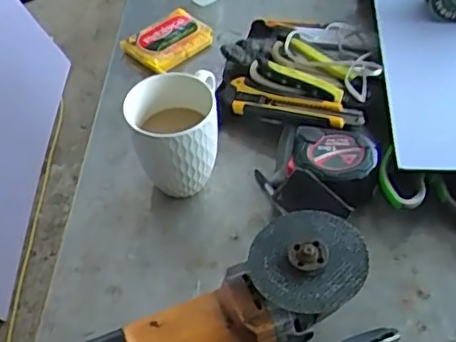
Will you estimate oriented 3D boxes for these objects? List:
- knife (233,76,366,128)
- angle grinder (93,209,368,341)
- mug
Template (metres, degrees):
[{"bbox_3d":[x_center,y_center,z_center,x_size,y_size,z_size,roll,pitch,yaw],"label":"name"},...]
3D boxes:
[{"bbox_3d":[0.070,-0.066,0.654,0.144,0.018,0.033,18,50,18],"label":"knife"},{"bbox_3d":[-0.032,0.128,0.469,0.297,0.066,0.083,-26,50,-4],"label":"angle grinder"},{"bbox_3d":[-0.049,-0.028,0.597,0.084,0.112,0.083,-1,47,1],"label":"mug"}]

